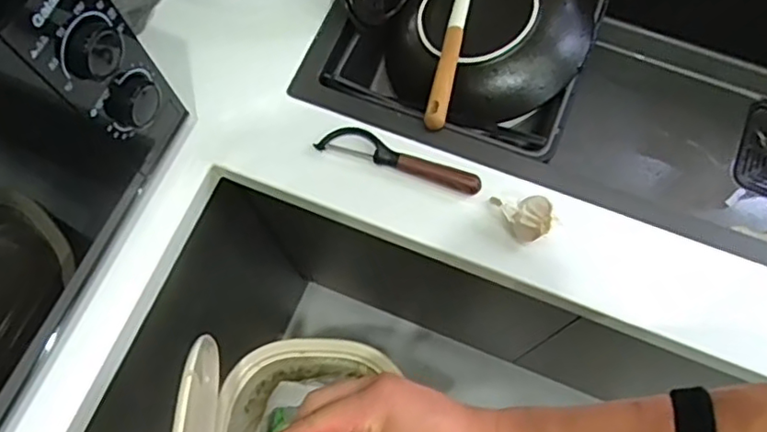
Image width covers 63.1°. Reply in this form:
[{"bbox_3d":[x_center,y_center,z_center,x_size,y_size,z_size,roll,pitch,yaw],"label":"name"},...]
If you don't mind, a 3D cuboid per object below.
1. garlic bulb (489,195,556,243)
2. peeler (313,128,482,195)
[{"bbox_3d":[0.132,-0.003,0.582,0.038,0.034,0.055,-27,73,-7],"label":"garlic bulb"},{"bbox_3d":[0.016,-0.057,0.613,0.164,0.019,0.030,18,73,8],"label":"peeler"}]

